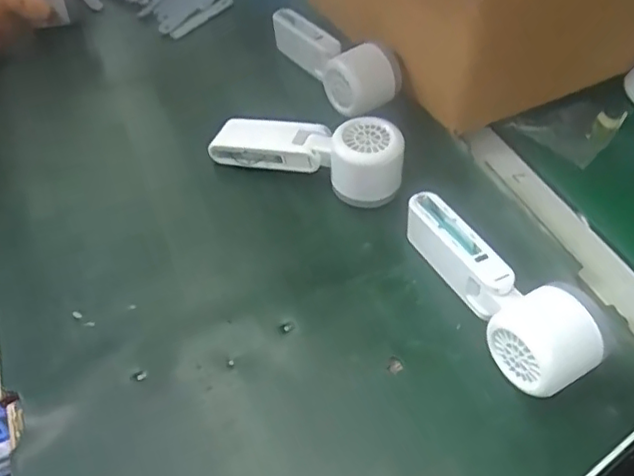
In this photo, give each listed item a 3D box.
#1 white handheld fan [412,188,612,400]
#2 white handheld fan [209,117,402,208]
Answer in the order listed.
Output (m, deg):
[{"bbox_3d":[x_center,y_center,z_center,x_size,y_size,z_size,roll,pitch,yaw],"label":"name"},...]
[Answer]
[{"bbox_3d":[0.120,0.027,0.413,0.059,0.045,0.166,-22,52,-16],"label":"white handheld fan"},{"bbox_3d":[-0.013,-0.078,0.508,0.170,0.044,0.055,19,53,17],"label":"white handheld fan"}]

